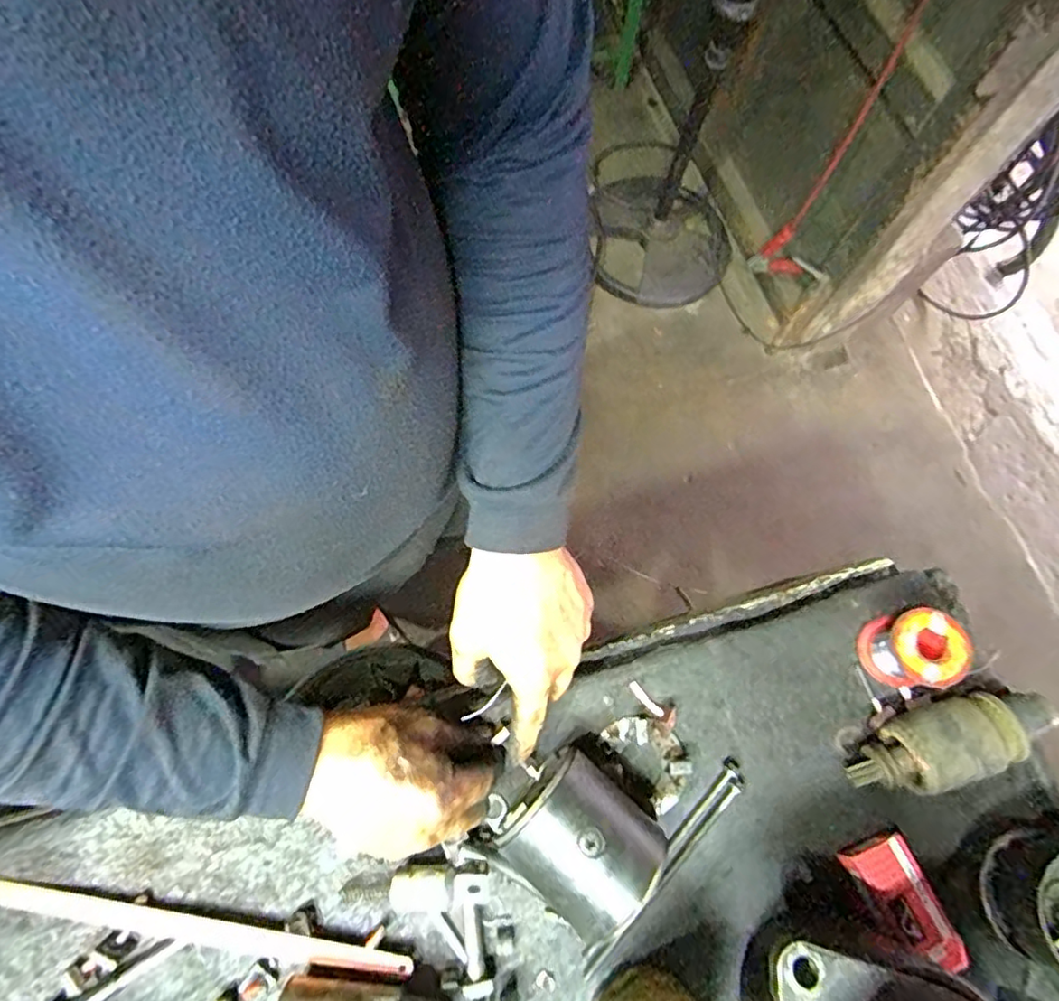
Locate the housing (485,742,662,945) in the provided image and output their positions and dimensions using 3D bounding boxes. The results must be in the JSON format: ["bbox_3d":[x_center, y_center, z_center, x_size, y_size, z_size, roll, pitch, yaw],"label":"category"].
[{"bbox_3d":[0.033,0.226,0.395,0.086,0.074,0.090,-40,77,-14],"label":"housing"}]

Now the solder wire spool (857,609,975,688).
[{"bbox_3d":[0.283,0.111,0.438,0.045,0.060,0.052,-7,72,-5],"label":"solder wire spool"}]

